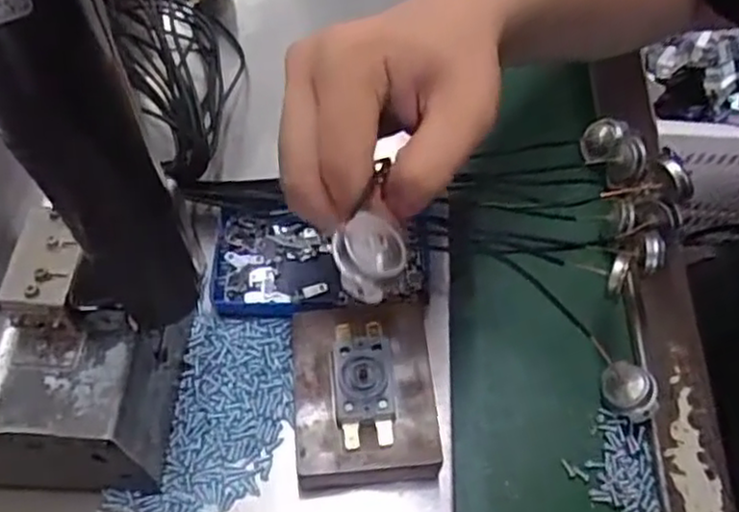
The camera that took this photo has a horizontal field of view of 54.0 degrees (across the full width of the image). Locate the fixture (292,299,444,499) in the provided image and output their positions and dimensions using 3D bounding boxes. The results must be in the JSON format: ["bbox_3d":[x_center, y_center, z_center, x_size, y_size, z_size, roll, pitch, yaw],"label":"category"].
[{"bbox_3d":[-0.003,0.065,0.341,0.063,0.041,0.084,-5,60,-4],"label":"fixture"}]

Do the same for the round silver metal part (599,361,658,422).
[{"bbox_3d":[0.133,0.069,0.374,0.025,0.017,0.030,-39,68,-21],"label":"round silver metal part"}]

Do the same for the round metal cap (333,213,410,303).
[{"bbox_3d":[0.001,-0.001,0.246,0.024,0.015,0.030,36,65,18],"label":"round metal cap"}]

